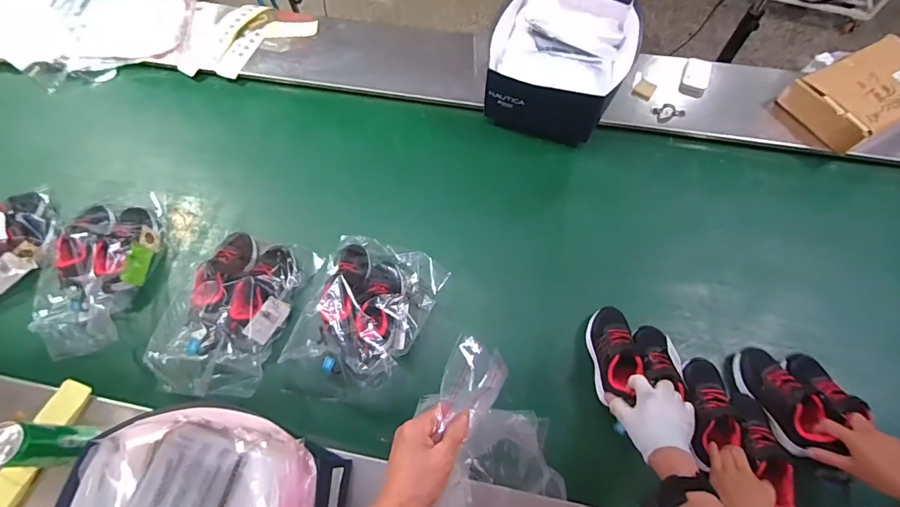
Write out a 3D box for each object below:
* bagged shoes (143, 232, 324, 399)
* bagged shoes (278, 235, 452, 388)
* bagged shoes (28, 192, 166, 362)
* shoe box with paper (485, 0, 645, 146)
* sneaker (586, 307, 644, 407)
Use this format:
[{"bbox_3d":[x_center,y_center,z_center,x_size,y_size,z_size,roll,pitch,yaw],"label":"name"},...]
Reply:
[{"bbox_3d":[-0.391,0.095,0.757,0.199,0.094,0.300,11,64,6],"label":"bagged shoes"},{"bbox_3d":[-0.152,0.090,0.760,0.215,0.092,0.261,18,65,9],"label":"bagged shoes"},{"bbox_3d":[-0.676,0.029,0.796,0.182,0.091,0.306,-4,64,-2],"label":"bagged shoes"},{"bbox_3d":[0.256,-0.460,0.989,0.312,0.129,0.366,18,65,9],"label":"shoe box with paper"},{"bbox_3d":[0.282,0.169,0.722,0.067,0.060,0.160,3,64,1],"label":"sneaker"}]

